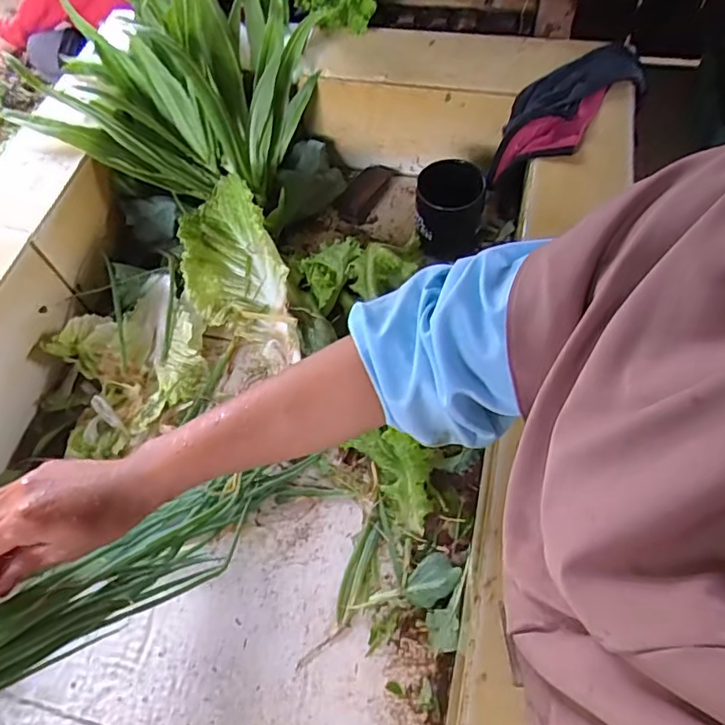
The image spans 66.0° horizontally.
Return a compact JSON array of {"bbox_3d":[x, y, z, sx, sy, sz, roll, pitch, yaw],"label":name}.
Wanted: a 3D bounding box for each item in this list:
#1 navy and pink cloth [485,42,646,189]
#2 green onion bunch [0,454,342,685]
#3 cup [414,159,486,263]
[{"bbox_3d":[0.242,-0.289,0.664,0.211,0.090,0.106,-44,65,-5],"label":"navy and pink cloth"},{"bbox_3d":[-0.219,0.187,0.406,0.067,0.075,0.455,37,35,23],"label":"green onion bunch"},{"bbox_3d":[0.110,-0.194,0.713,0.078,0.098,0.082,-2,60,3],"label":"cup"}]

